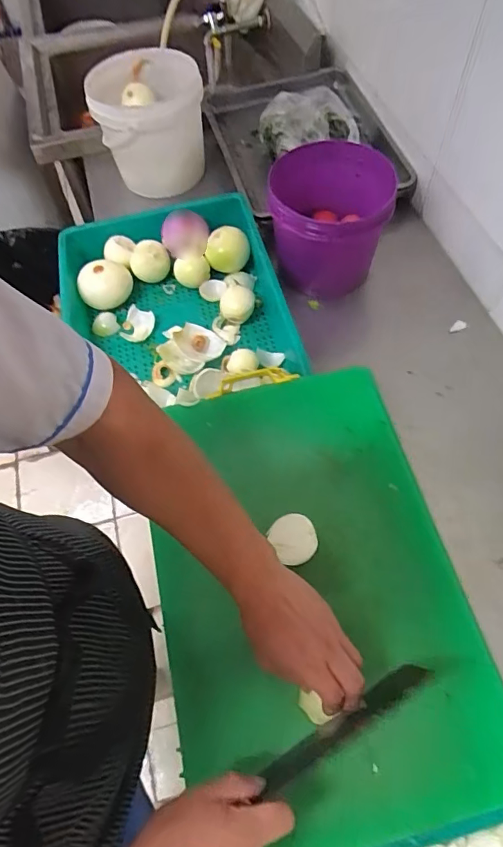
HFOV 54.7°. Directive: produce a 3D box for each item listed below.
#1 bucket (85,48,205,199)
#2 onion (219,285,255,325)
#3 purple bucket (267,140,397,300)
[{"bbox_3d":[-0.212,-0.616,1.000,0.191,0.218,0.191,-1,60,2],"label":"bucket"},{"bbox_3d":[-0.028,-0.223,0.918,0.063,0.055,0.069,-5,60,0],"label":"onion"},{"bbox_3d":[0.142,-0.358,0.924,0.210,0.225,0.204,4,61,5],"label":"purple bucket"}]

